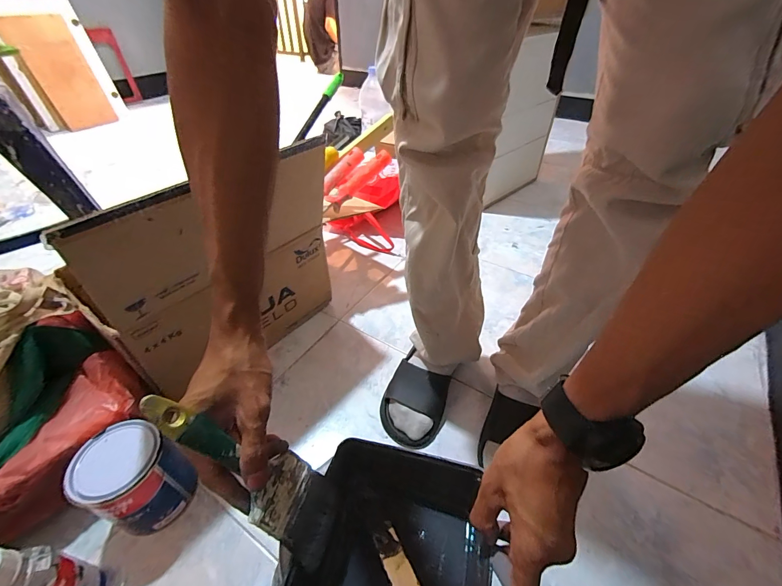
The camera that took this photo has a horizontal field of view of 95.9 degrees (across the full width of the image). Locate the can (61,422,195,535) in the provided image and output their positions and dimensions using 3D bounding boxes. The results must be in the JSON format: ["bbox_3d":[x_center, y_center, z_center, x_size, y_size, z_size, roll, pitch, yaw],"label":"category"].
[{"bbox_3d":[-0.352,0.266,0.497,0.110,0.137,0.101,-1,41,1],"label":"can"}]

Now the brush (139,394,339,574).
[{"bbox_3d":[-0.116,0.152,0.299,0.013,0.211,0.066,-19,30,35],"label":"brush"}]

